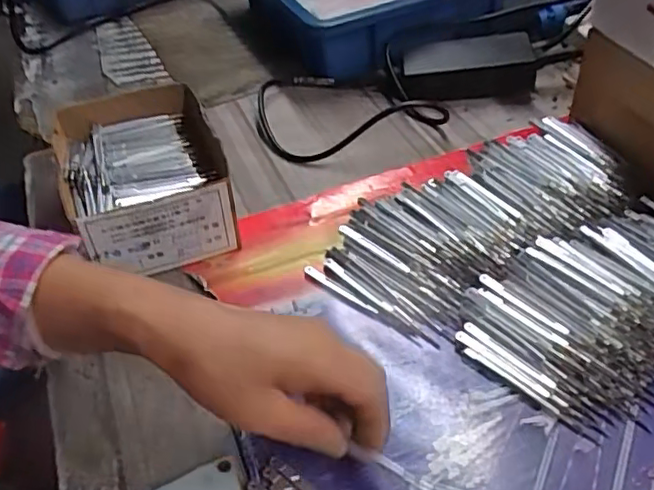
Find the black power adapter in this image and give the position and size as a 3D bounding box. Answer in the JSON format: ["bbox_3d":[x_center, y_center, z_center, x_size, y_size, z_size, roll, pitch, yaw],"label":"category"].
[{"bbox_3d":[0.143,-0.185,0.640,0.145,0.042,0.065,-8,44,-1],"label":"black power adapter"}]

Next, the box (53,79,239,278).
[{"bbox_3d":[-0.153,-0.055,0.512,0.119,0.073,0.170,-17,46,-11],"label":"box"}]

